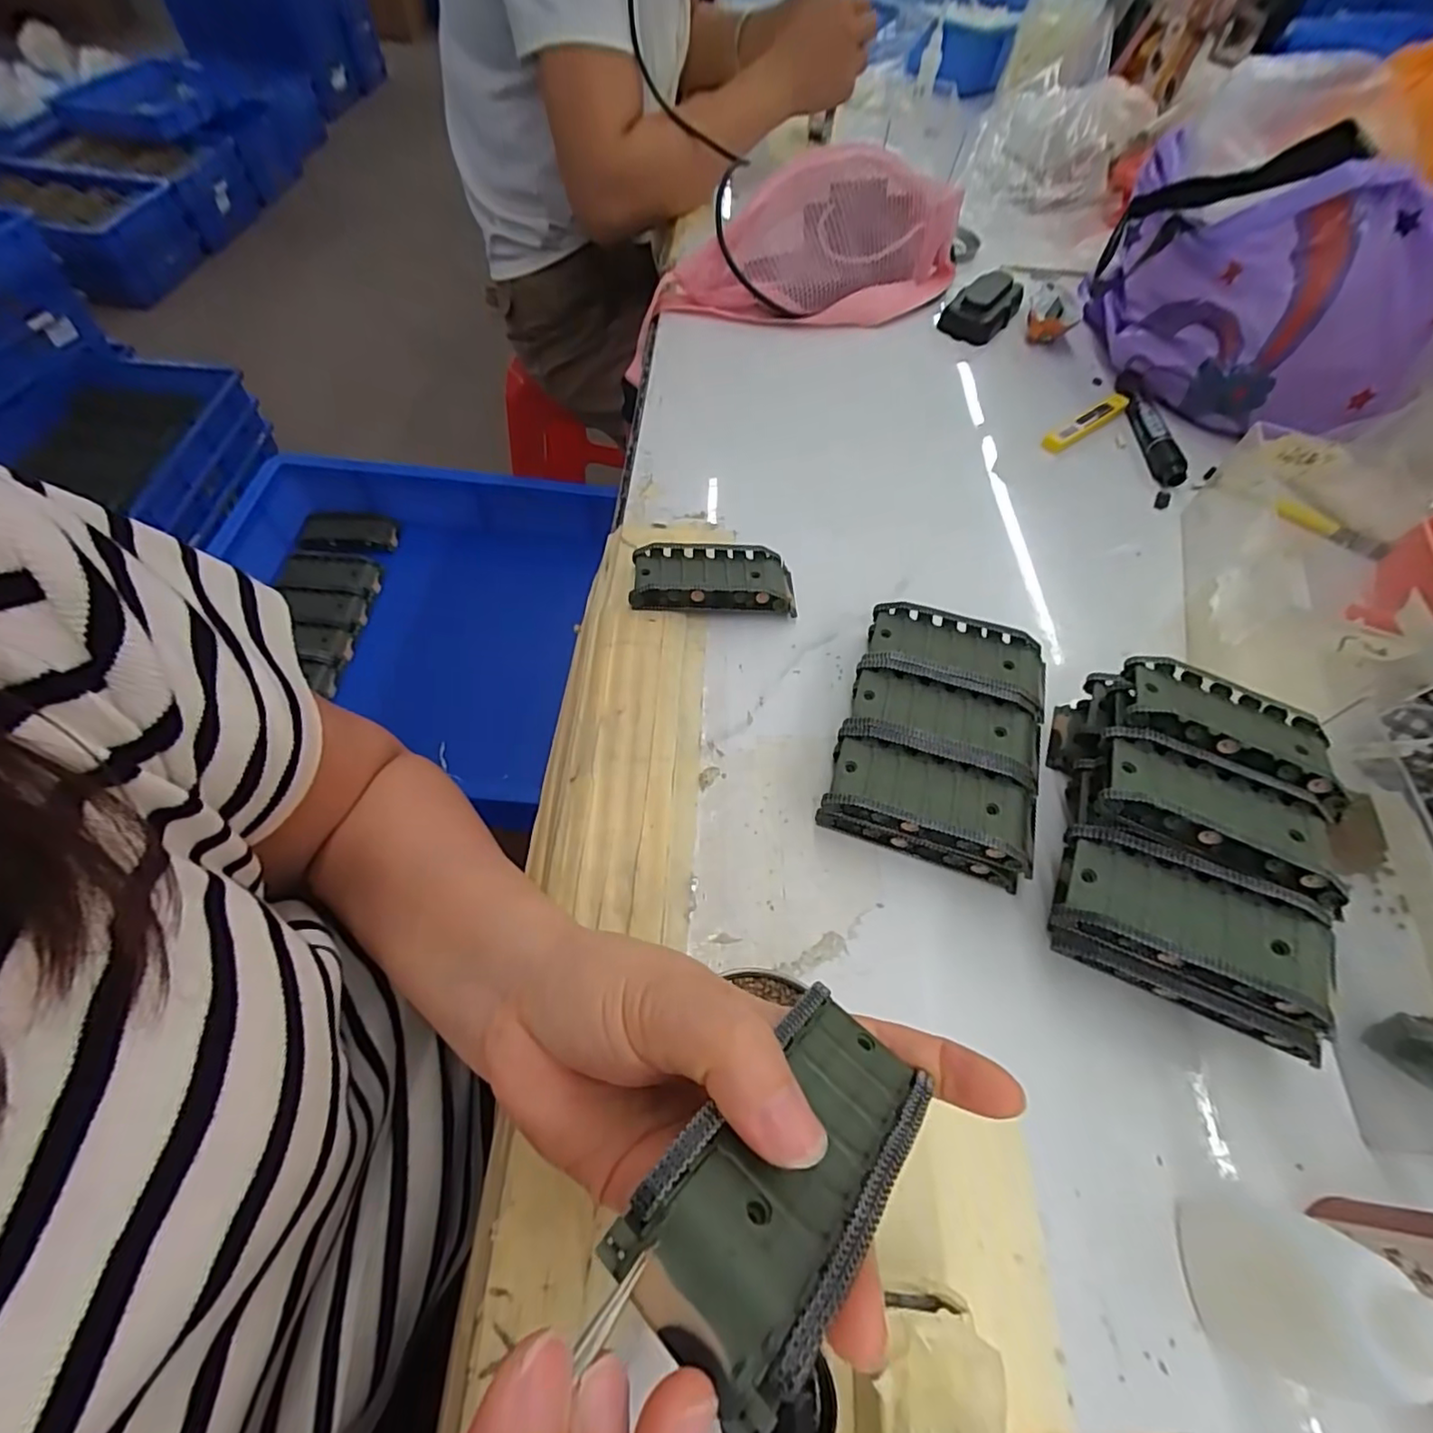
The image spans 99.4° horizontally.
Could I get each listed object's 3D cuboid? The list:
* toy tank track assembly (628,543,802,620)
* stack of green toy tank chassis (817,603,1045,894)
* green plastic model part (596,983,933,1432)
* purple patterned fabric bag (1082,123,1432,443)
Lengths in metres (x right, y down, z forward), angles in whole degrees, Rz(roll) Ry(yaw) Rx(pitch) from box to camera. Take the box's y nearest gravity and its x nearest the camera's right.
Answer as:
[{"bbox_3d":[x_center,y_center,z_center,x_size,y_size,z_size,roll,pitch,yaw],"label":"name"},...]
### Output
[{"bbox_3d":[-0.001,-0.082,0.368,0.096,0.022,0.044,1,58,-5],"label":"toy tank track assembly"},{"bbox_3d":[0.115,0.007,0.312,0.096,0.037,0.130,19,58,6],"label":"stack of green toy tank chassis"},{"bbox_3d":[0.021,0.107,0.152,0.043,0.023,0.093,44,30,22],"label":"green plastic model part"},{"bbox_3d":[0.412,-0.323,0.462,0.245,0.154,0.098,40,63,18],"label":"purple patterned fabric bag"}]

